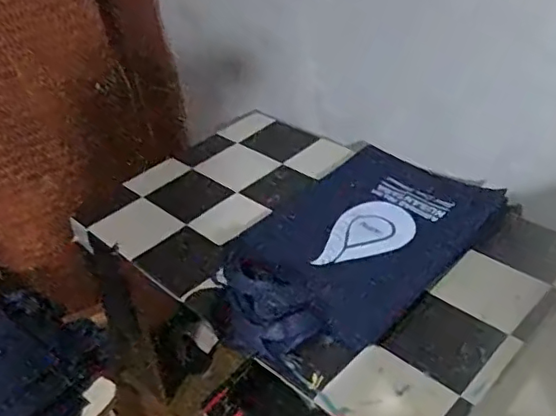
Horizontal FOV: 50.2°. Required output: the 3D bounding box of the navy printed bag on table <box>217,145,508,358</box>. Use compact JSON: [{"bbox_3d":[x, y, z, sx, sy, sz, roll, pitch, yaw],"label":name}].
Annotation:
[{"bbox_3d":[0.104,0.042,0.985,0.323,0.095,0.517,26,47,38],"label":"navy printed bag on table"}]

